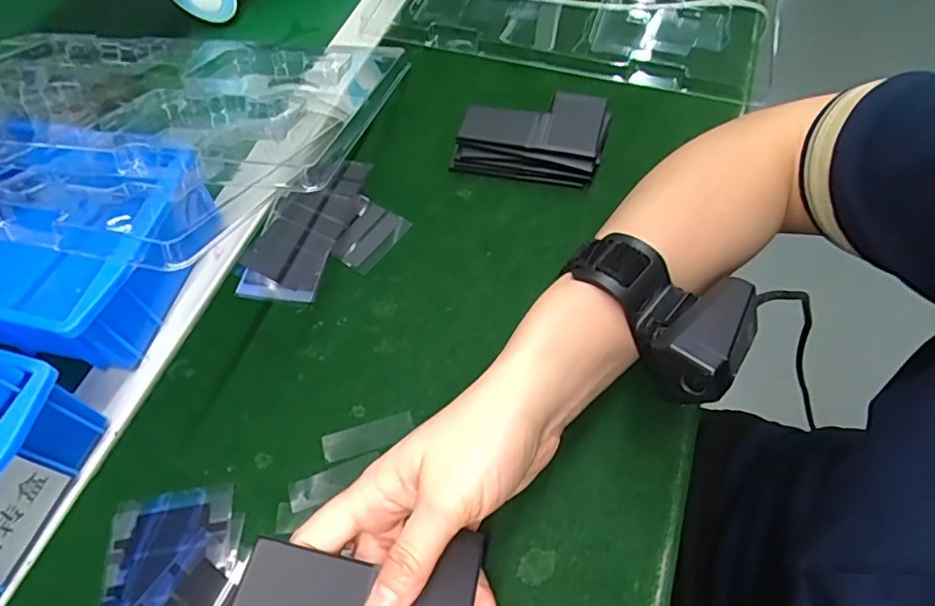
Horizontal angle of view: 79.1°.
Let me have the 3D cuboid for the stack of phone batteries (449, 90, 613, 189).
[{"bbox_3d":[0.046,-0.121,0.398,0.098,0.033,0.066,11,61,10],"label":"stack of phone batteries"}]

